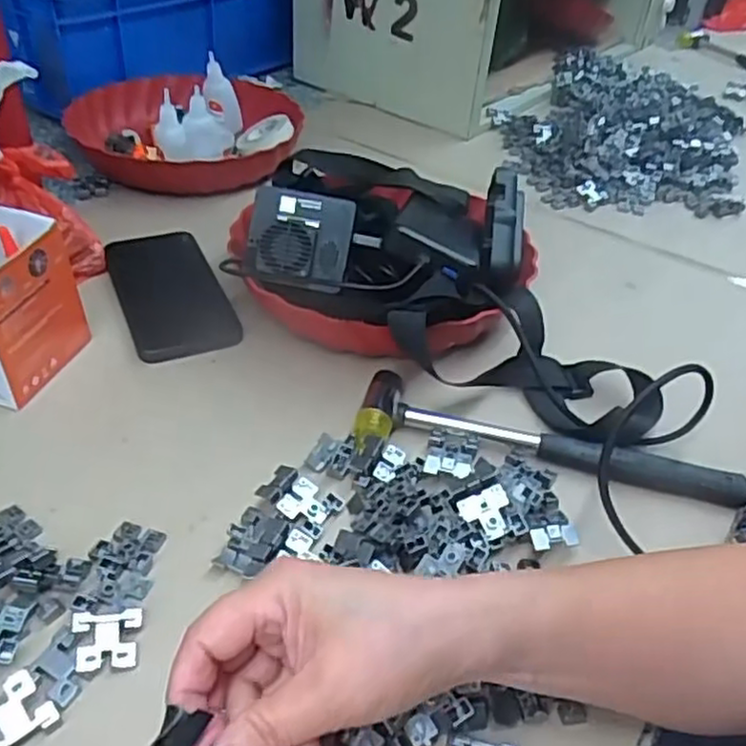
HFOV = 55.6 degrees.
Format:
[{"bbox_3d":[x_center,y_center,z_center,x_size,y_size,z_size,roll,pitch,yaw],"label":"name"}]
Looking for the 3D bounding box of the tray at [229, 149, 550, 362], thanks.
[{"bbox_3d":[0.010,-0.095,0.573,0.241,0.089,0.229,7,41,2],"label":"tray"}]

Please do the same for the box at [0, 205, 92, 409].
[{"bbox_3d":[-0.256,-0.048,0.485,0.074,0.094,0.094,11,41,6],"label":"box"}]

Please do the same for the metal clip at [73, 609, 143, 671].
[{"bbox_3d":[-0.130,0.131,0.347,0.031,0.005,0.027,1,60,-21],"label":"metal clip"}]

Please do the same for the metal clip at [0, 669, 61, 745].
[{"bbox_3d":[-0.162,0.153,0.316,0.031,0.008,0.028,-28,70,-35],"label":"metal clip"}]

